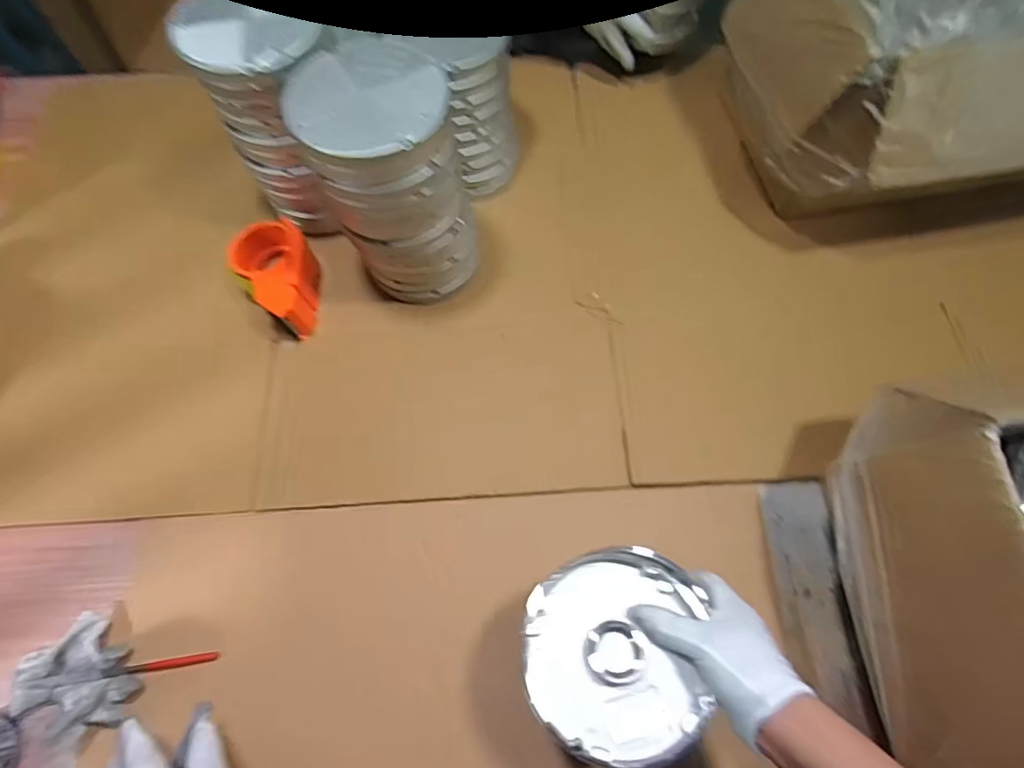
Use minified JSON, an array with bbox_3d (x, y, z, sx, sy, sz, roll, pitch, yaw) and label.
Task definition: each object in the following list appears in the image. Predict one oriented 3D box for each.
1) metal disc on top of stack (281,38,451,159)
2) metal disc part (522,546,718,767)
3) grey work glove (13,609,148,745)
[{"bbox_3d":[-0.122,-0.250,0.429,0.135,0.018,0.123,11,70,5],"label":"metal disc on top of stack"},{"bbox_3d":[0.073,0.201,0.381,0.114,0.030,0.139,0,55,1],"label":"metal disc part"},{"bbox_3d":[-0.393,0.275,0.444,0.090,0.046,0.104,-39,74,-13],"label":"grey work glove"}]

